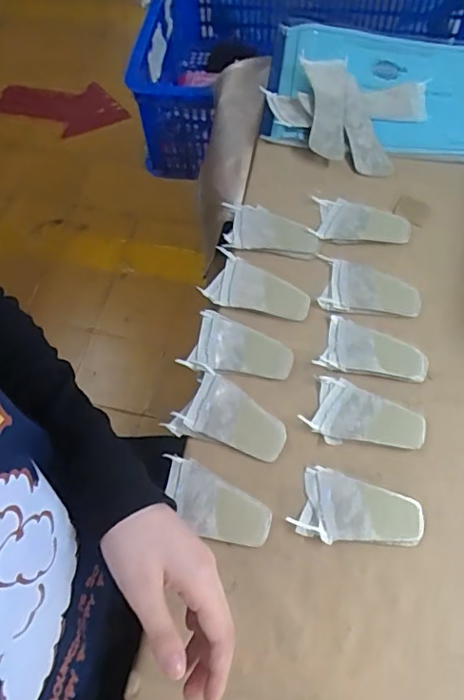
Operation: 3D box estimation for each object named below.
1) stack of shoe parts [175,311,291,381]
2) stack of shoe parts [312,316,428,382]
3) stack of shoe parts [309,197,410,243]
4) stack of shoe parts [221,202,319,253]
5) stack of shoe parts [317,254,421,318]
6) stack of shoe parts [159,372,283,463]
[{"bbox_3d":[0.008,0.002,0.529,0.101,0.004,0.060,19,64,11],"label":"stack of shoe parts"},{"bbox_3d":[0.137,0.006,0.526,0.098,0.009,0.057,21,65,12],"label":"stack of shoe parts"},{"bbox_3d":[0.142,-0.143,0.603,0.106,0.009,0.052,6,63,5],"label":"stack of shoe parts"},{"bbox_3d":[0.043,-0.136,0.602,0.104,0.010,0.060,4,62,4],"label":"stack of shoe parts"},{"bbox_3d":[0.143,-0.064,0.563,0.102,0.006,0.064,11,63,7],"label":"stack of shoe parts"},{"bbox_3d":[0.000,0.062,0.498,0.102,0.010,0.063,23,65,13],"label":"stack of shoe parts"}]

